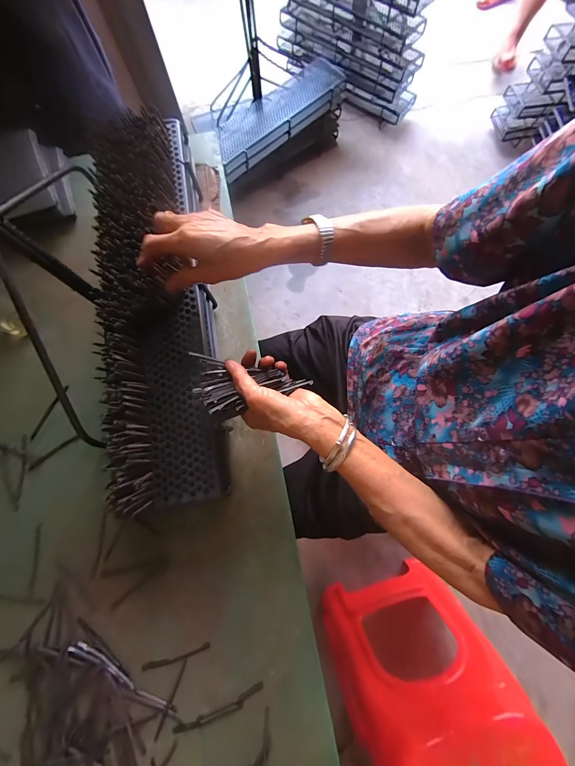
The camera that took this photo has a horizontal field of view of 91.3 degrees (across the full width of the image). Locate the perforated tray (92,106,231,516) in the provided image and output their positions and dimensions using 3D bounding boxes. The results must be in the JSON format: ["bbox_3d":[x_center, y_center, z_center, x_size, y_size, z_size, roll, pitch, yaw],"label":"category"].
[{"bbox_3d":[-0.190,-0.132,0.398,0.140,0.036,0.579,-6,82,-15],"label":"perforated tray"}]

